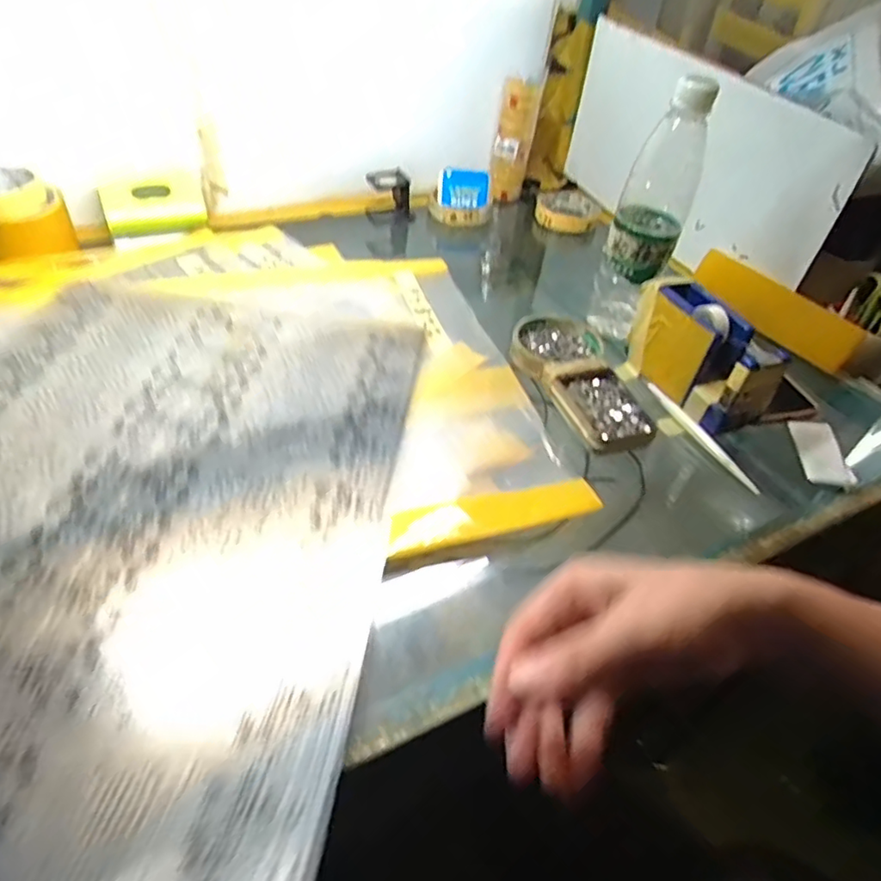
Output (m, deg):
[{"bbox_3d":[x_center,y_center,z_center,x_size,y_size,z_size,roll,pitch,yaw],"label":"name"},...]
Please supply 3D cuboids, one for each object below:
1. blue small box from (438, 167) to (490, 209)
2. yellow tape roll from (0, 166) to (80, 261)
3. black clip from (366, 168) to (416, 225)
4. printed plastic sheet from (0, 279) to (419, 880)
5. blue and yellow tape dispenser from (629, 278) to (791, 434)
[{"bbox_3d":[0.030,-0.325,0.776,0.064,0.047,0.014,3,19,-4],"label":"blue small box"},{"bbox_3d":[-0.429,-0.228,0.603,0.094,0.062,0.094,4,43,-4],"label":"yellow tape roll"},{"bbox_3d":[-0.064,-0.308,0.767,0.059,0.065,0.028,-2,44,-11],"label":"black clip"},{"bbox_3d":[-0.206,0.055,0.347,0.334,0.050,0.585,7,43,0],"label":"printed plastic sheet"},{"bbox_3d":[0.224,-0.074,0.514,0.050,0.073,0.132,-9,45,-18],"label":"blue and yellow tape dispenser"}]

